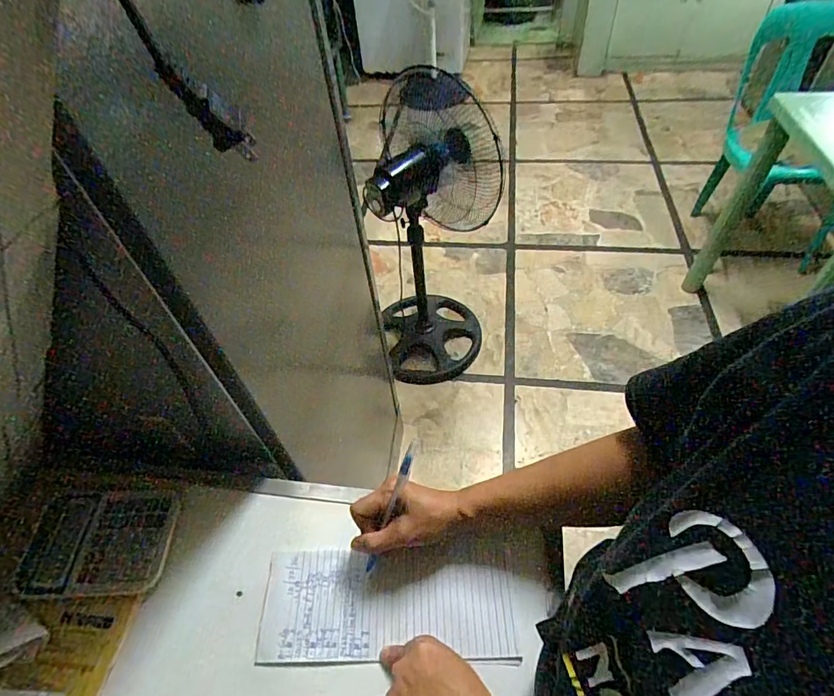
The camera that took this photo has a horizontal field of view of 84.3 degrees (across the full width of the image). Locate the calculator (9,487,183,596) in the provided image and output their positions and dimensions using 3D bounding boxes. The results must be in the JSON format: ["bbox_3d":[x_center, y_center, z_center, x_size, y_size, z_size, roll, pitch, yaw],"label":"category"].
[{"bbox_3d":[-0.348,0.214,0.512,0.133,0.011,0.105,7,58,-16],"label":"calculator"}]

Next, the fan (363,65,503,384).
[{"bbox_3d":[0.060,-0.385,1.614,0.401,0.961,0.604,2,52,6],"label":"fan"}]

